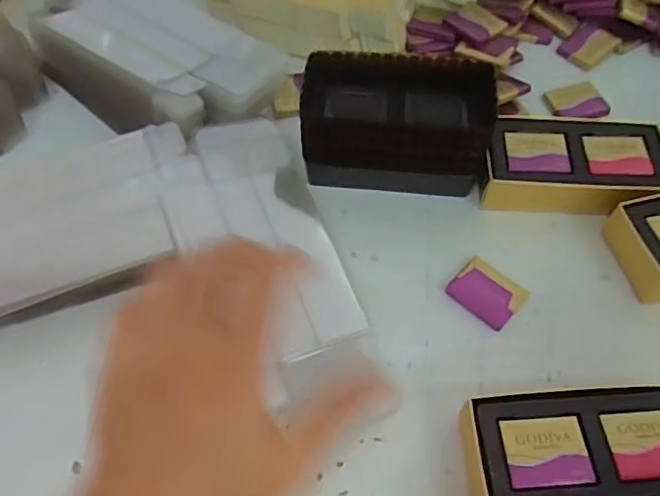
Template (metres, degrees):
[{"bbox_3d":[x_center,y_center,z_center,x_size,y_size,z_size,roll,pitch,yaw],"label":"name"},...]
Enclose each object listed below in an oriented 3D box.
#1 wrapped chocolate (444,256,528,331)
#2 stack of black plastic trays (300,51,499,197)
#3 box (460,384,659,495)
[{"bbox_3d":[0.094,0.026,0.352,0.039,0.007,0.032,38,67,20],"label":"wrapped chocolate"},{"bbox_3d":[0.041,-0.075,0.375,0.116,0.063,0.069,5,60,4],"label":"stack of black plastic trays"},{"bbox_3d":[0.125,0.103,0.290,0.119,0.034,0.057,-3,60,-1],"label":"box"}]

